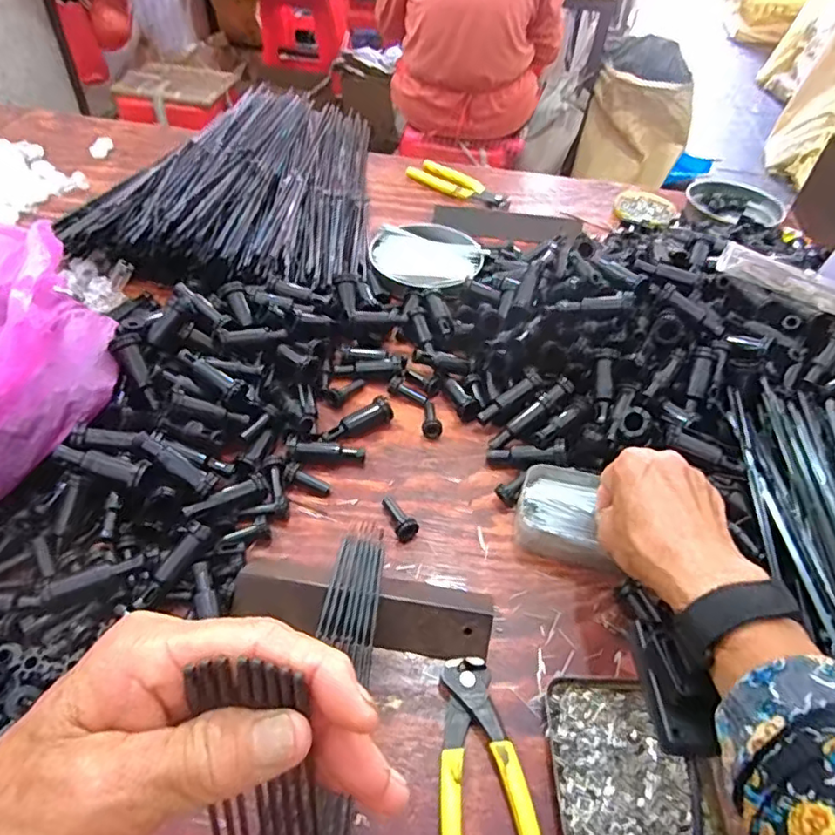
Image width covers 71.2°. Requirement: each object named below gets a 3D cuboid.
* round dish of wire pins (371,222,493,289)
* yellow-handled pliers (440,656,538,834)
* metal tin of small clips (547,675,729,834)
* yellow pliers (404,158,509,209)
[{"bbox_3d":[0.009,-0.186,0.687,0.132,0.024,0.117,28,52,21],"label":"round dish of wire pins"},{"bbox_3d":[0.037,0.223,0.332,0.055,0.011,0.165,-4,48,-7],"label":"yellow-handled pliers"},{"bbox_3d":[0.133,0.213,0.357,0.101,0.010,0.098,4,48,1],"label":"metal tin of small clips"},{"bbox_3d":[0.064,-0.338,0.845,0.167,0.012,0.055,35,55,26],"label":"yellow pliers"}]

